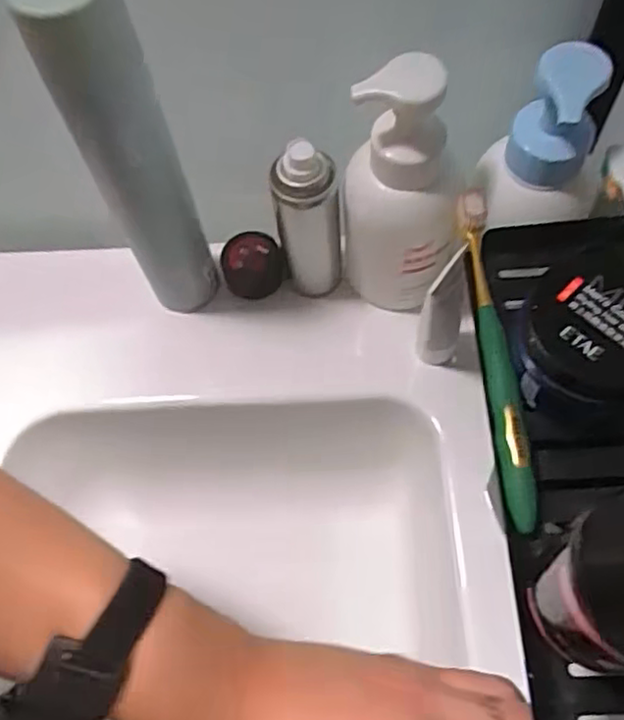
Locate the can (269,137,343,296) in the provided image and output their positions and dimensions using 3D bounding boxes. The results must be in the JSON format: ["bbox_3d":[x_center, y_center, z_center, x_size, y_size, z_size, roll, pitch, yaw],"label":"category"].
[{"bbox_3d":[-0.002,-0.090,0.461,0.040,0.146,0.031,-12,66,-3],"label":"can"}]

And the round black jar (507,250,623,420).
[{"bbox_3d":[0.131,-0.008,0.319,0.063,0.060,0.061,-1,66,2],"label":"round black jar"}]

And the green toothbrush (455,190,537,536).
[{"bbox_3d":[0.093,-0.006,0.338,0.018,0.020,0.180,-5,66,0],"label":"green toothbrush"}]

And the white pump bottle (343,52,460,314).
[{"bbox_3d":[0.053,-0.096,0.431,0.063,0.199,0.062,-6,66,0],"label":"white pump bottle"}]

